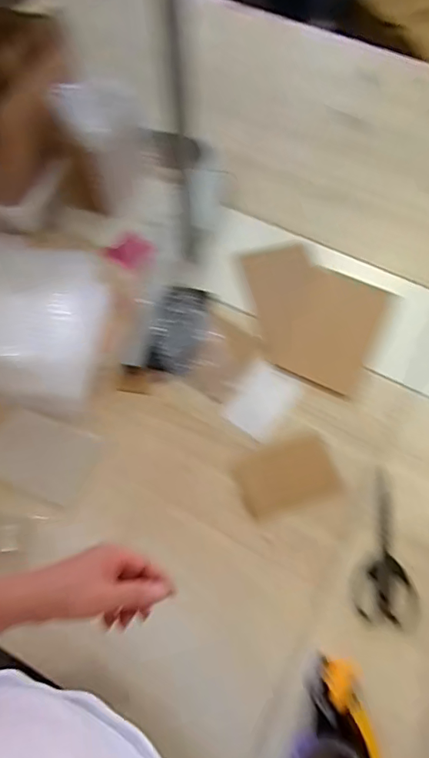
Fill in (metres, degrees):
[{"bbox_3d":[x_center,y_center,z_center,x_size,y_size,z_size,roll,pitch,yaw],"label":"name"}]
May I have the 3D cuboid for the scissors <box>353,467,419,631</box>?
[{"bbox_3d":[0.237,0.229,0.690,0.079,0.018,0.201,8,65,4],"label":"scissors"}]

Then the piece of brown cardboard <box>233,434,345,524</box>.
[{"bbox_3d":[0.108,0.145,0.740,0.141,0.006,0.093,-17,66,-8],"label":"piece of brown cardboard"}]

